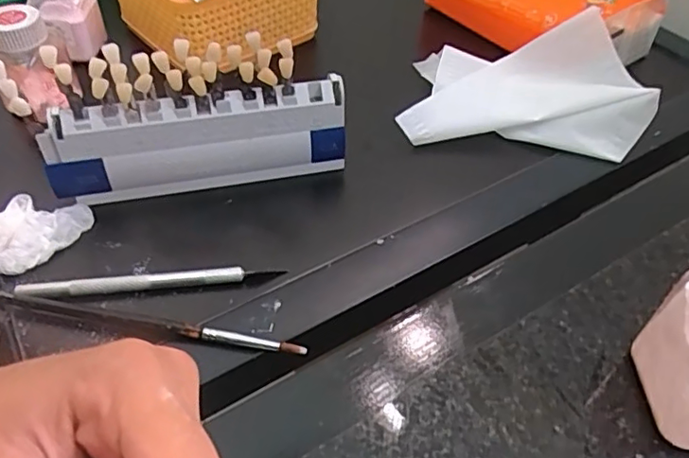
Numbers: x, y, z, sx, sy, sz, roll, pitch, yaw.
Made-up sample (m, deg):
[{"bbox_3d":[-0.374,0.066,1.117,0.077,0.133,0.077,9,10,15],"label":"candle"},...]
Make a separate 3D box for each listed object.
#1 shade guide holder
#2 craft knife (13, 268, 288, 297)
[{"bbox_3d":[-0.088,-0.054,0.351,0.176,0.060,0.021,-10,49,-13],"label":"shade guide holder"},{"bbox_3d":[-0.104,0.028,0.309,0.136,0.007,0.010,-5,48,-8],"label":"craft knife"}]

